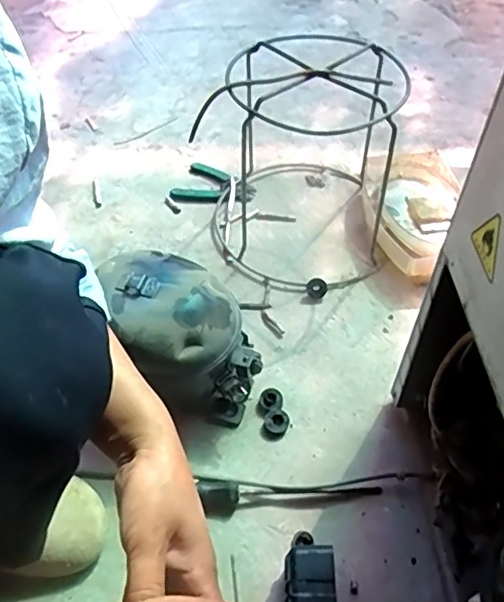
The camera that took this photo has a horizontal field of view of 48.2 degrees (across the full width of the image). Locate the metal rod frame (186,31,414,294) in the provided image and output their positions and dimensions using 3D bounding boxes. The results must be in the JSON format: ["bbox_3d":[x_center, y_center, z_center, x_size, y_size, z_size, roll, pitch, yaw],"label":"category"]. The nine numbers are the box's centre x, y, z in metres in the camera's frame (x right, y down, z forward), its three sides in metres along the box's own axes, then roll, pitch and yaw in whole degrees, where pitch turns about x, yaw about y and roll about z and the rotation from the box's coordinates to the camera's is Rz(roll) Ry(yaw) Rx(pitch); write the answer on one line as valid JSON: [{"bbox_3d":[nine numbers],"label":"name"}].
[{"bbox_3d":[0.069,-0.208,0.791,0.263,0.251,0.301,13,52,11],"label":"metal rod frame"}]

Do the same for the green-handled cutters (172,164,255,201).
[{"bbox_3d":[-0.058,-0.191,0.931,0.132,0.013,0.103,15,52,12],"label":"green-handled cutters"}]

